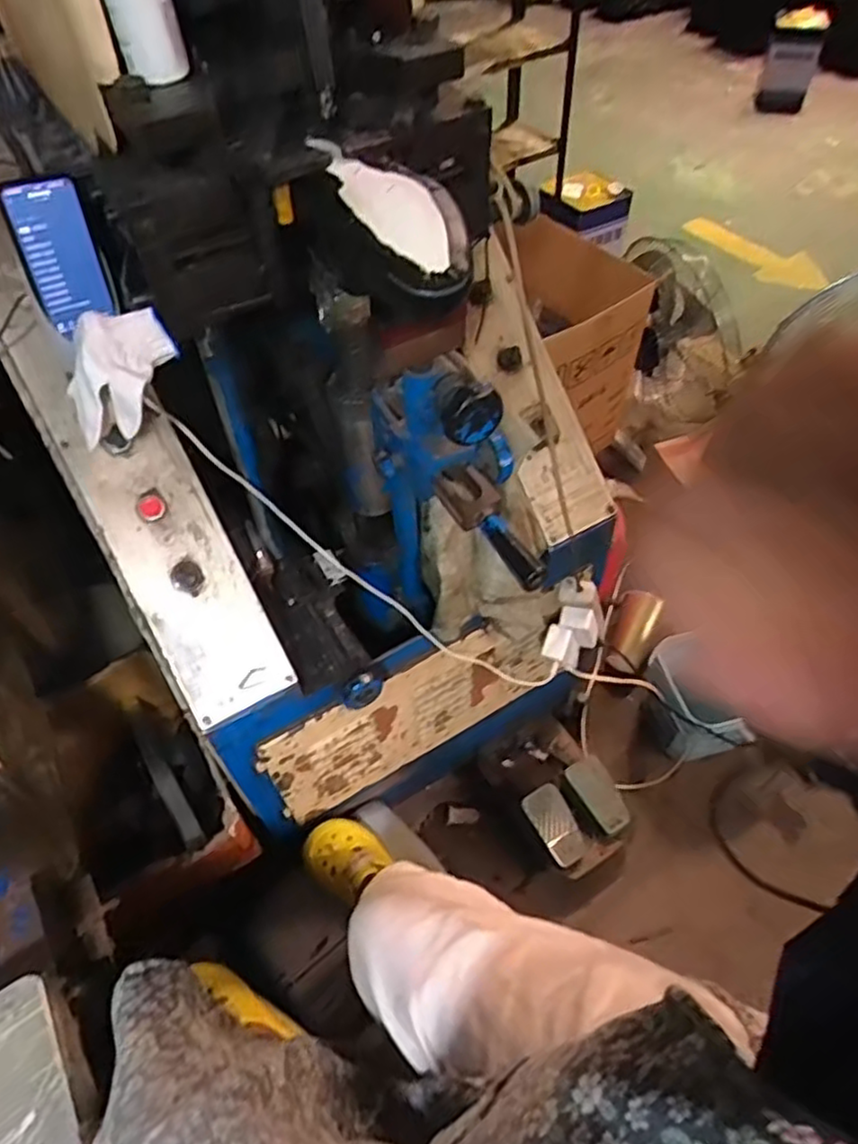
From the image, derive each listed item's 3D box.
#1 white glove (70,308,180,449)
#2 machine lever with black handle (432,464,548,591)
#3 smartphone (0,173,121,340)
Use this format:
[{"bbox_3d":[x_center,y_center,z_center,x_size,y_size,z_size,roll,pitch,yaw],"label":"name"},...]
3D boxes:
[{"bbox_3d":[-0.287,-0.180,0.634,0.110,0.089,0.061,-13,52,-8],"label":"white glove"},{"bbox_3d":[0.060,-0.042,0.626,0.041,0.033,0.148,-30,56,-20],"label":"machine lever with black handle"},{"bbox_3d":[-0.367,-0.319,0.690,0.077,0.135,0.015,-32,48,-28],"label":"smartphone"}]

